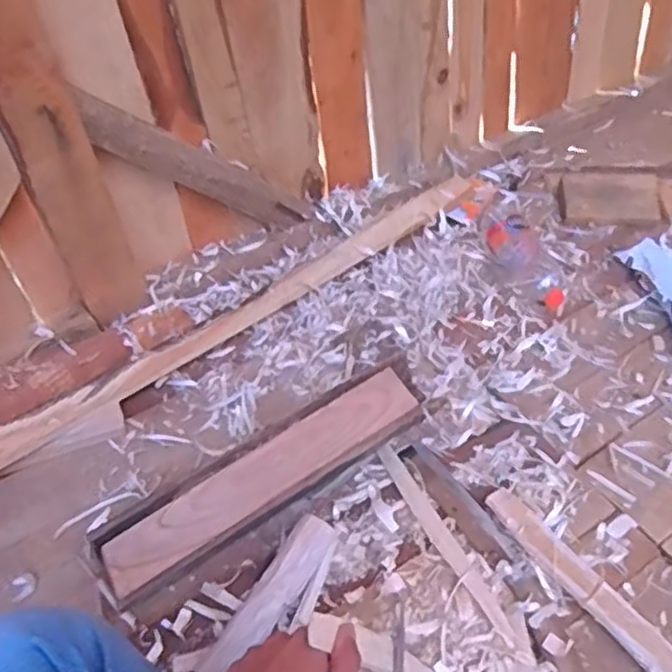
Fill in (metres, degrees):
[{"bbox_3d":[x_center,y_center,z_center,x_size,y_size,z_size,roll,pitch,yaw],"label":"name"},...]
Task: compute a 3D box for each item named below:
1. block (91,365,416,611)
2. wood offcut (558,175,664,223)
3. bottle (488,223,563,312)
[{"bbox_3d":[-0.071,0.163,0.790,0.382,0.050,0.066,-31,50,-21],"label":"block"},{"bbox_3d":[0.451,-0.225,1.166,0.158,0.042,0.103,3,46,6],"label":"wood offcut"},{"bbox_3d":[0.289,-0.107,1.042,0.060,0.054,0.168,-22,61,-14],"label":"bottle"}]

